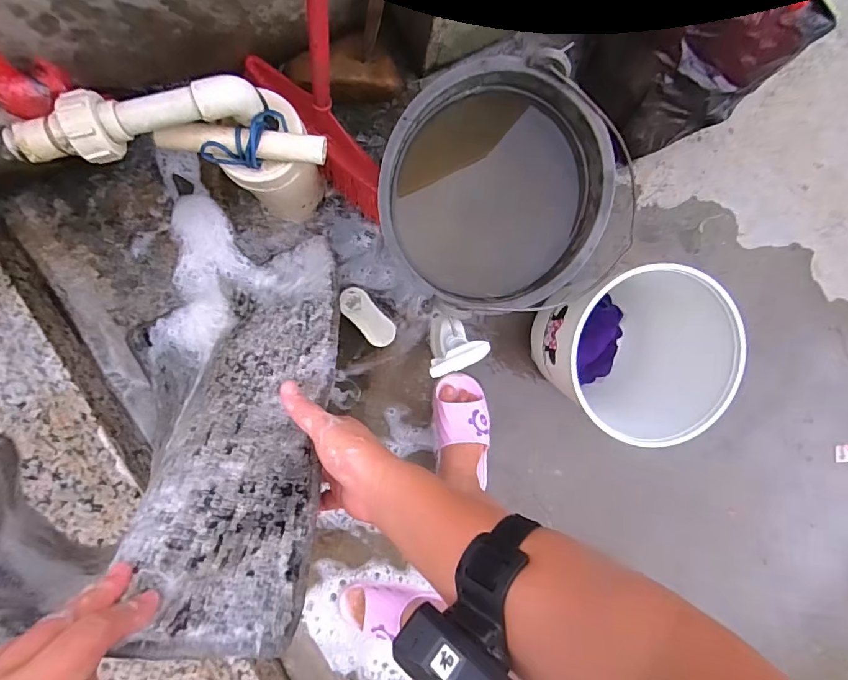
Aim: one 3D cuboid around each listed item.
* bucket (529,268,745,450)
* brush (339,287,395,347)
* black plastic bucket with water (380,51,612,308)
[{"bbox_3d":[0.311,0.019,0.764,0.243,0.259,0.228,0,96,-5],"label":"bucket"},{"bbox_3d":[-0.100,-0.041,0.837,0.050,0.034,0.117,-41,97,0],"label":"brush"},{"bbox_3d":[0.073,-0.211,0.725,0.344,0.245,0.319,0,96,-5],"label":"black plastic bucket with water"}]

